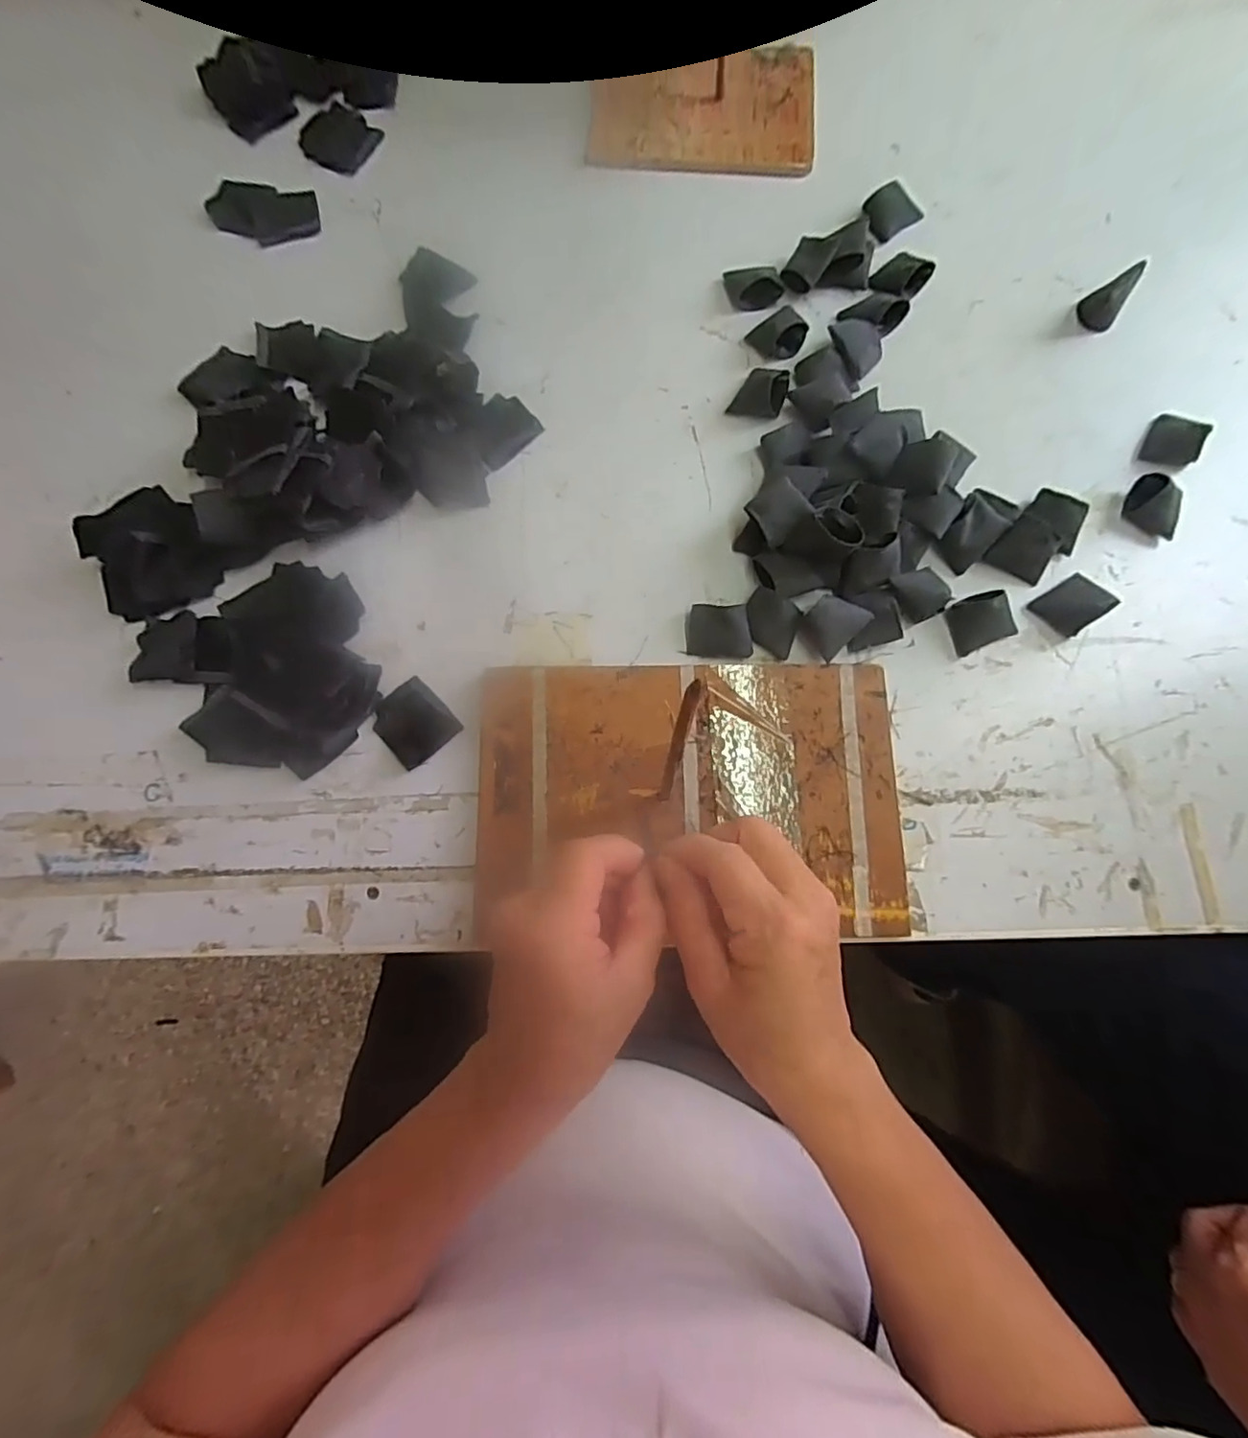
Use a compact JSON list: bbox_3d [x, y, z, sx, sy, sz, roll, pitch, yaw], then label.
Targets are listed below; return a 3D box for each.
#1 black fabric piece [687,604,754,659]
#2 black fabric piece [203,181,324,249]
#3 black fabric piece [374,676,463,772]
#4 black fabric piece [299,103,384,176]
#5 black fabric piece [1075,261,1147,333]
[{"bbox_3d":[0.068,-0.061,0.422,0.044,0.020,0.032,5,77,1],"label":"black fabric piece"},{"bbox_3d":[-0.306,-0.431,0.515,0.093,0.006,0.064,8,77,2],"label":"black fabric piece"},{"bbox_3d":[-0.144,0.002,0.414,0.047,0.004,0.052,-42,81,-9],"label":"black fabric piece"},{"bbox_3d":[-0.252,-0.514,0.534,0.062,0.007,0.056,33,80,7],"label":"black fabric piece"},{"bbox_3d":[0.382,-0.332,0.476,0.030,0.037,0.029,40,80,8],"label":"black fabric piece"}]

